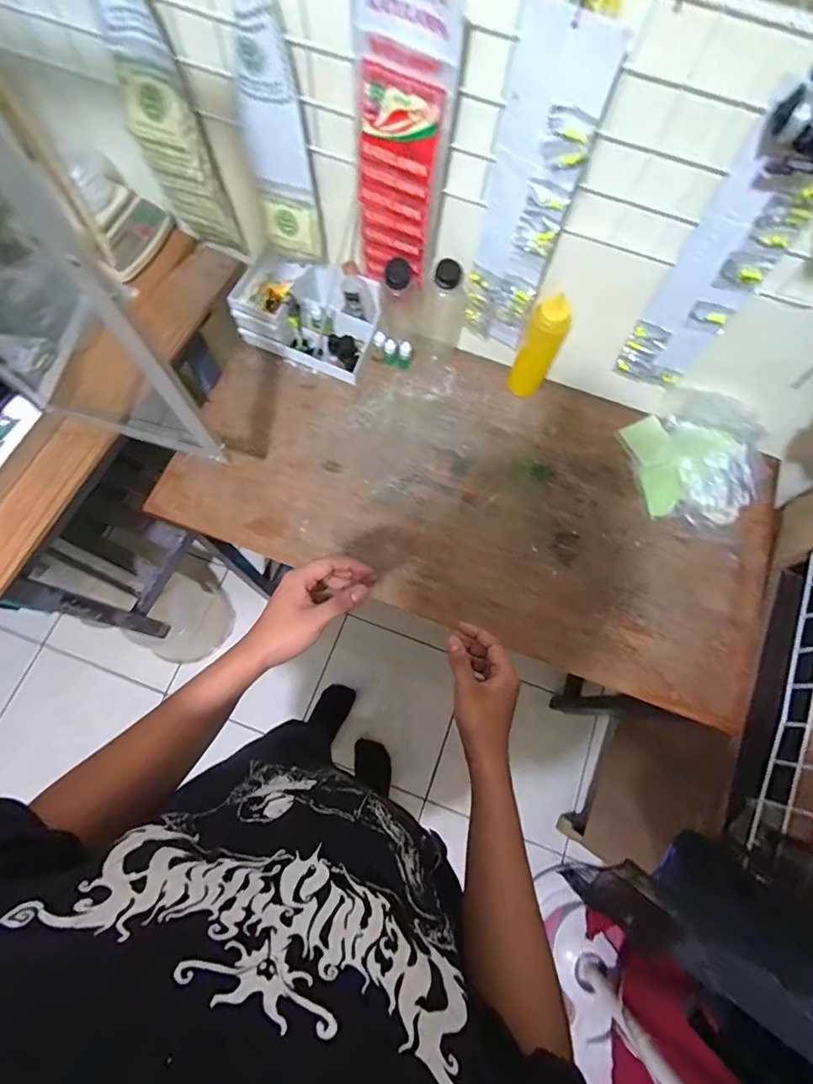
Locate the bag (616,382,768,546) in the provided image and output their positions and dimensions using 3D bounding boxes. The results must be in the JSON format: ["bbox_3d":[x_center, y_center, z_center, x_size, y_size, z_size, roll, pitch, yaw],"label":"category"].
[{"bbox_3d":[0.479,-0.134,0.809,0.229,0.107,0.184,37,74,9],"label":"bag"}]

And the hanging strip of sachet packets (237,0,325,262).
[{"bbox_3d":[-0.176,-0.524,0.664,0.086,0.320,0.025,16,72,5],"label":"hanging strip of sachet packets"}]

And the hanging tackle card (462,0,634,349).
[{"bbox_3d":[0.146,-0.405,0.628,0.098,0.394,0.036,19,72,4],"label":"hanging tackle card"}]

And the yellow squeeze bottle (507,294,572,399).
[{"bbox_3d":[0.214,-0.307,0.803,0.059,0.185,0.047,23,72,5],"label":"yellow squeeze bottle"}]

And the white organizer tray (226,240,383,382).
[{"bbox_3d":[-0.163,-0.402,0.861,0.221,0.111,0.159,21,72,4],"label":"white organizer tray"}]

